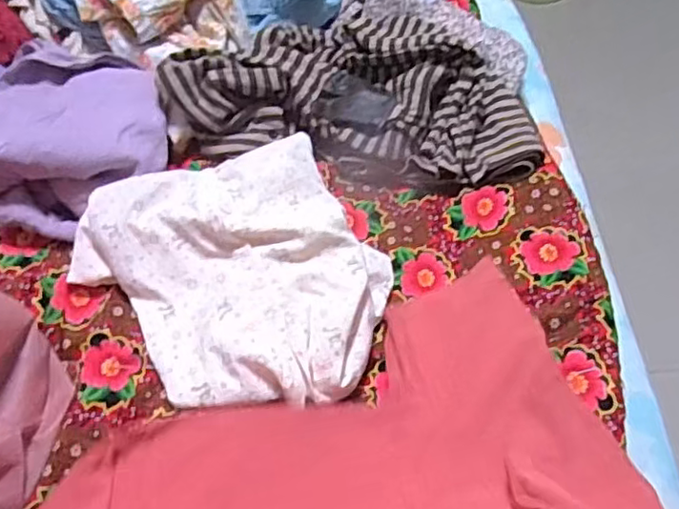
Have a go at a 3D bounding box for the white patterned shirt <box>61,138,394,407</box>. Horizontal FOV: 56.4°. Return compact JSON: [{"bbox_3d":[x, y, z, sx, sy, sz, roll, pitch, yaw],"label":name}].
[{"bbox_3d":[-0.100,0.016,0.665,0.287,0.079,0.314,-2,51,3],"label":"white patterned shirt"}]

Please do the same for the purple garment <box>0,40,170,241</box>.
[{"bbox_3d":[-0.418,-0.170,0.775,0.432,0.095,0.245,15,54,16],"label":"purple garment"}]

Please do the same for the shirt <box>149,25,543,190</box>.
[{"bbox_3d":[0.027,-0.218,0.826,0.454,0.120,0.240,7,52,10],"label":"shirt"}]

